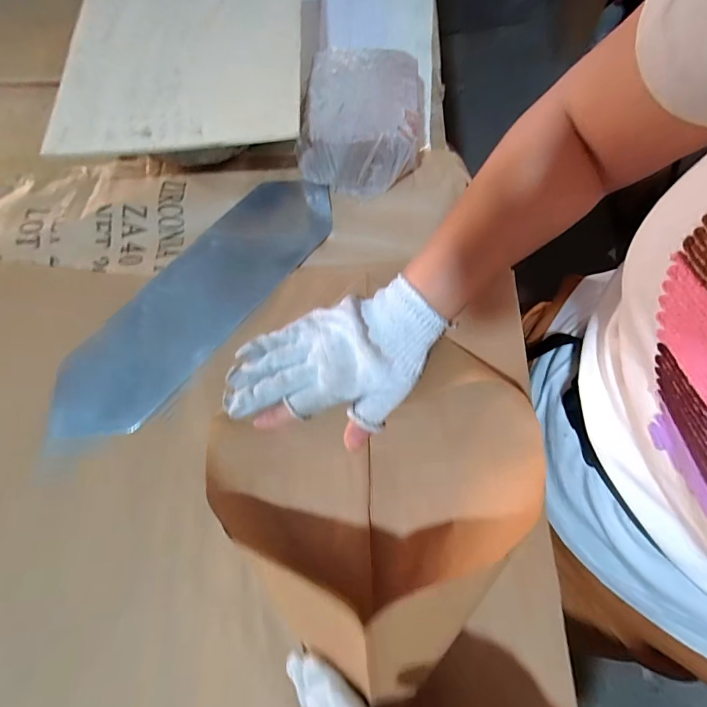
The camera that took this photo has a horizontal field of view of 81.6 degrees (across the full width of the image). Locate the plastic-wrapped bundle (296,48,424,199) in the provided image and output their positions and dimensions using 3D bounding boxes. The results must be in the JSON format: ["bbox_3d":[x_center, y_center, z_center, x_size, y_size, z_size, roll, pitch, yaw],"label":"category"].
[{"bbox_3d":[0.013,-0.254,0.443,0.124,0.067,0.160,5,70,5],"label":"plastic-wrapped bundle"}]

